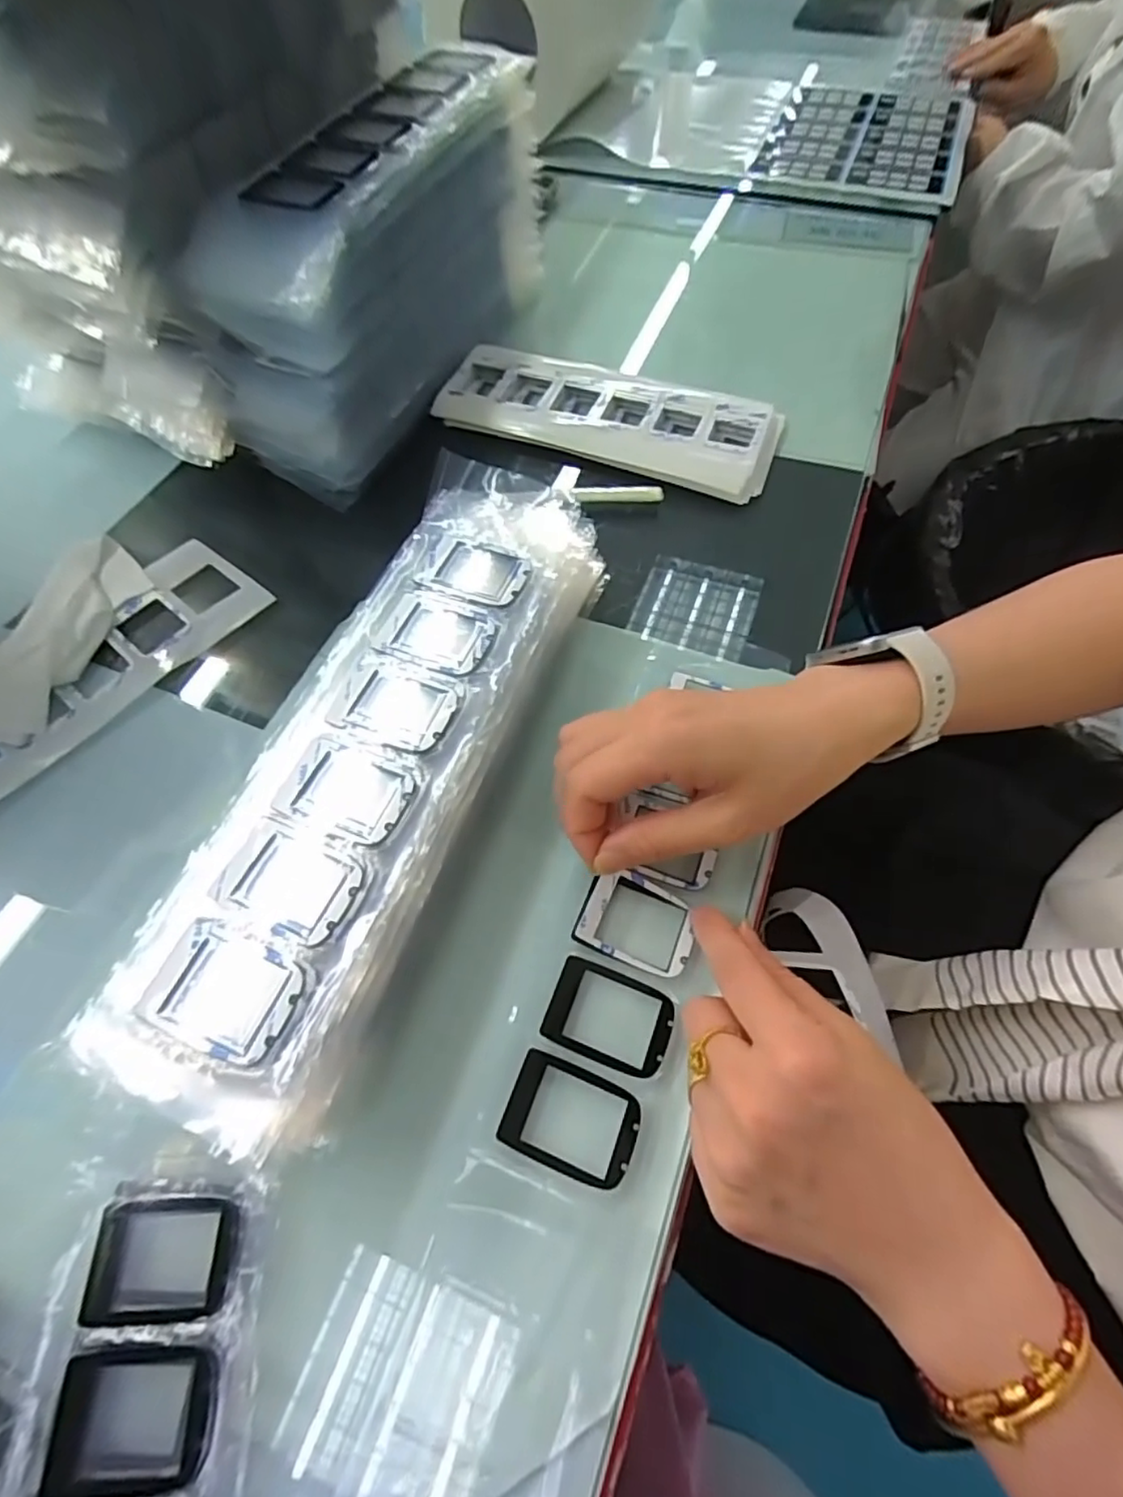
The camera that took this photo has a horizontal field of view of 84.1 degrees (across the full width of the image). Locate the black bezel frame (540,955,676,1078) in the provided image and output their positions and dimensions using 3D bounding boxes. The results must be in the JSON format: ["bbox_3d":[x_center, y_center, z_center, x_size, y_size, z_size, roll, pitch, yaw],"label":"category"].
[{"bbox_3d":[0.020,0.113,0.263,0.051,0.004,0.036,18,64,11],"label":"black bezel frame"}]

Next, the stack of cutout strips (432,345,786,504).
[{"bbox_3d":[0.033,-0.242,0.448,0.239,0.018,0.092,21,64,12],"label":"stack of cutout strips"}]

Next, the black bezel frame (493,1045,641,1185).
[{"bbox_3d":[0.004,0.146,0.245,0.051,0.004,0.036,19,64,12],"label":"black bezel frame"}]

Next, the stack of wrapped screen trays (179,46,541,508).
[{"bbox_3d":[-0.117,-0.339,0.432,0.094,0.135,0.323,19,64,12],"label":"stack of wrapped screen trays"}]

